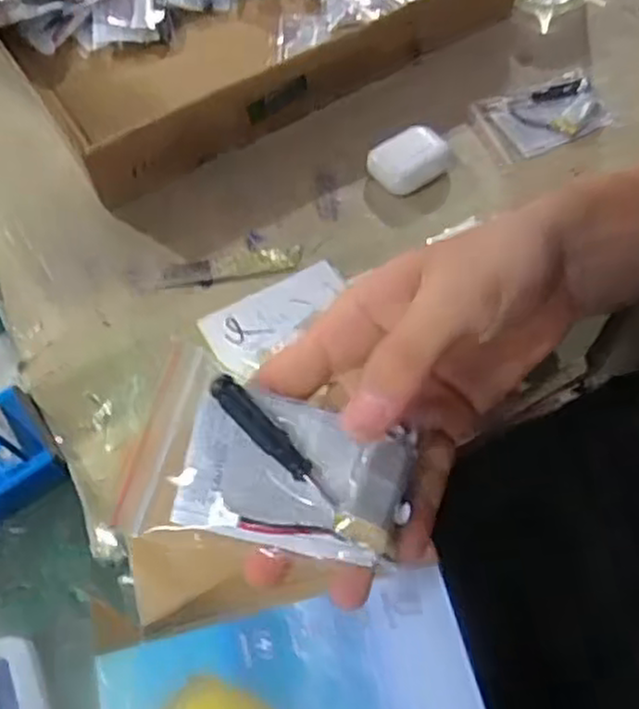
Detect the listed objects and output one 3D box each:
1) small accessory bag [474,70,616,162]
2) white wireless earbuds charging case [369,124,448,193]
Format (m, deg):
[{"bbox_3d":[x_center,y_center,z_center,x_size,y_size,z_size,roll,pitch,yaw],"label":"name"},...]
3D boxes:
[{"bbox_3d":[0.174,-0.187,0.575,0.095,0.007,0.060,-21,65,-9],"label":"small accessory bag"},{"bbox_3d":[0.067,-0.144,0.548,0.055,0.019,0.043,-31,66,-13],"label":"white wireless earbuds charging case"}]

